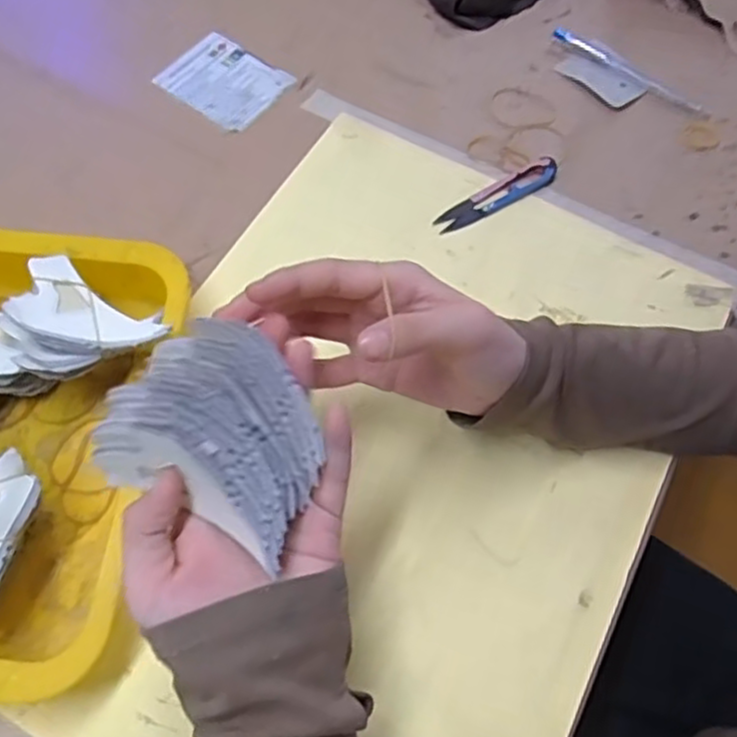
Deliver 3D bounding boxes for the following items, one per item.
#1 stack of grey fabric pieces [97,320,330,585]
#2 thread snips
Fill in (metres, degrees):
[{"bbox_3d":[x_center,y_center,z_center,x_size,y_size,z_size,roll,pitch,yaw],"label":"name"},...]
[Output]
[{"bbox_3d":[-0.059,0.023,0.286,0.082,0.048,0.072,26,66,9],"label":"stack of grey fabric pieces"},{"bbox_3d":[0.095,-0.128,0.512,0.102,0.013,0.022,-28,69,-15],"label":"thread snips"}]

